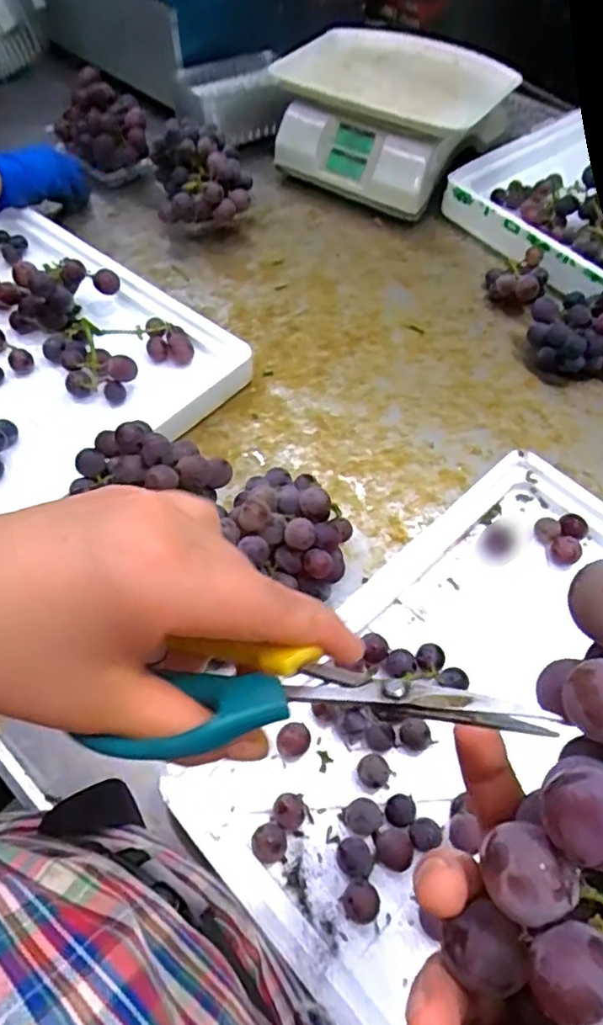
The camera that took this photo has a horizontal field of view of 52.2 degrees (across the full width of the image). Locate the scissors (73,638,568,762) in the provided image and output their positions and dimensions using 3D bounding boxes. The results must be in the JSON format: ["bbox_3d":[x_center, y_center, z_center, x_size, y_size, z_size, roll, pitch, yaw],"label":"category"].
[{"bbox_3d":[0.005,0.057,0.188,0.130,0.019,0.040,-4,56,12],"label":"scissors"}]

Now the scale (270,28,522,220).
[{"bbox_3d":[0.131,-0.569,0.851,0.280,0.120,0.305,26,60,15],"label":"scale"}]

